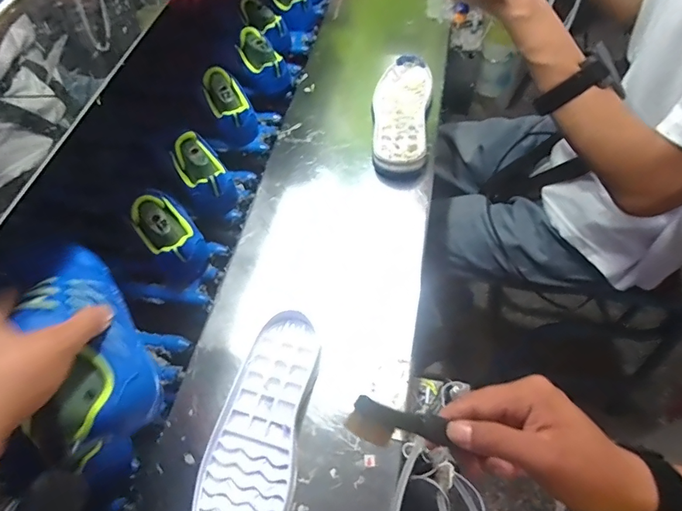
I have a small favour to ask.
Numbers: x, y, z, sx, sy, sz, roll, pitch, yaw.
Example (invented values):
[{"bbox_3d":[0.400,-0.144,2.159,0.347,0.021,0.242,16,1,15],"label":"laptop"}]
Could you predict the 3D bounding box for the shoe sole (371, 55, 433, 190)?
[{"bbox_3d":[0.088,-0.201,0.652,0.085,0.039,0.249,5,57,6],"label":"shoe sole"}]

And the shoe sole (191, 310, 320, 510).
[{"bbox_3d":[-0.080,0.172,0.433,0.087,0.025,0.235,8,57,8],"label":"shoe sole"}]

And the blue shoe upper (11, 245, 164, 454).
[{"bbox_3d":[-0.199,0.062,0.345,0.071,0.072,0.167,-24,65,-13],"label":"blue shoe upper"}]

